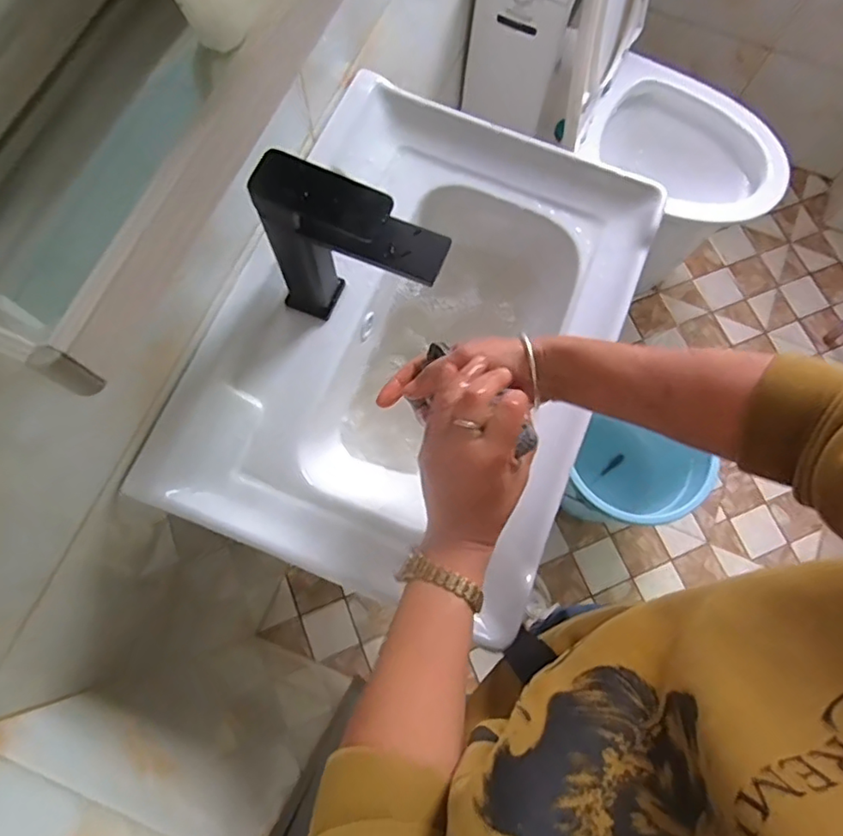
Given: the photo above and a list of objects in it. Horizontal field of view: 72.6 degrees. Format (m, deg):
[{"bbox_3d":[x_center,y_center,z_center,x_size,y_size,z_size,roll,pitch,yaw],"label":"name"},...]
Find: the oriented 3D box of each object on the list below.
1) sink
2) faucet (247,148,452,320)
[{"bbox_3d":[-0.002,-0.072,0.612,0.355,0.130,0.497,23,74,5],"label":"sink"},{"bbox_3d":[-0.055,-0.134,0.499,0.146,0.179,0.046,20,74,4],"label":"faucet"}]

